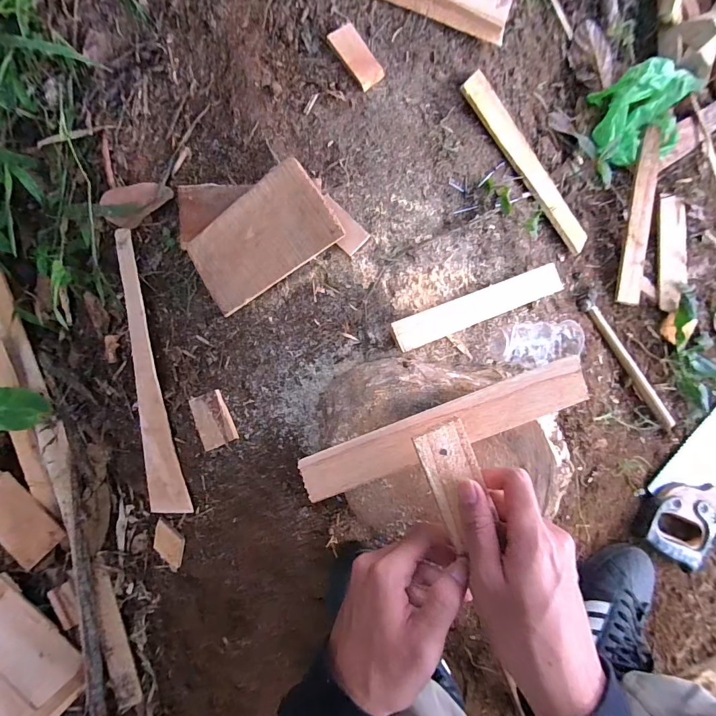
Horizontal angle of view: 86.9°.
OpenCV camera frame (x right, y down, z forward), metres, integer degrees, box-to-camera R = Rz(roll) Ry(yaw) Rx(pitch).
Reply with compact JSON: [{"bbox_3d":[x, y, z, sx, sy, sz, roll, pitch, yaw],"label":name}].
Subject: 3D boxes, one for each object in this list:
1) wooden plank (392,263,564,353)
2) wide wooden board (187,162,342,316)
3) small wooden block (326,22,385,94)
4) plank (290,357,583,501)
[{"bbox_3d":[0.154,-0.066,0.477,0.239,0.011,0.039,-21,84,-13],"label":"wooden plank"},{"bbox_3d":[-0.119,-0.142,0.458,0.182,0.005,0.103,-31,95,14],"label":"wide wooden board"},{"bbox_3d":[-0.001,-0.372,0.466,0.035,0.006,0.076,-39,96,1],"label":"small wooden block"},{"bbox_3d":[0.069,0.060,0.315,0.242,0.009,0.039,-22,84,2],"label":"plank"}]

